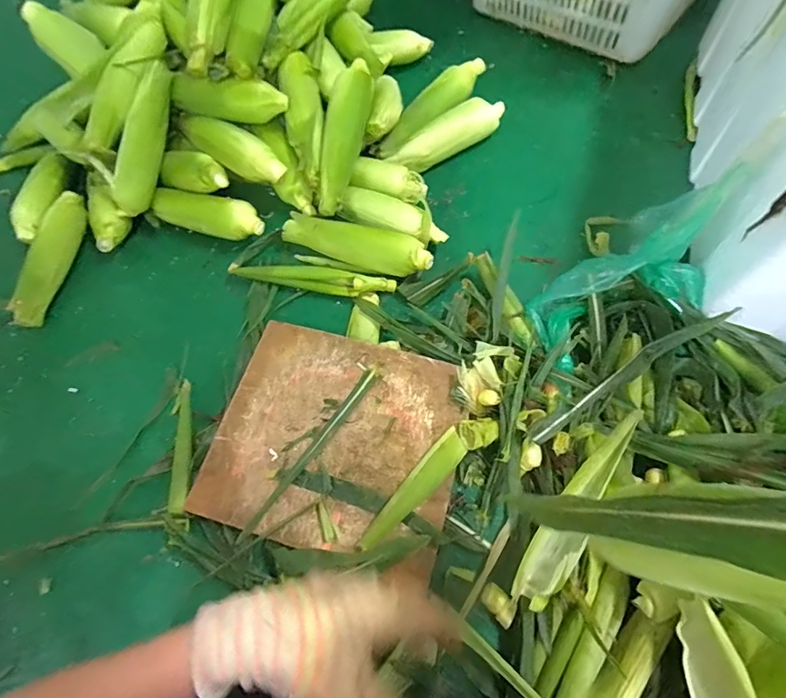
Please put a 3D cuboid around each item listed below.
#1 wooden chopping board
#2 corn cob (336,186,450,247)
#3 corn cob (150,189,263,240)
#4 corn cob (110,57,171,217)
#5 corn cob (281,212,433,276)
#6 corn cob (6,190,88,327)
[{"bbox_3d":[-0.069,0.112,0.529,0.289,0.034,0.256,15,68,8],"label":"wooden chopping board"},{"bbox_3d":[0.004,-0.198,0.638,0.168,0.040,0.057,23,72,15],"label":"corn cob"},{"bbox_3d":[-0.295,-0.208,0.678,0.198,0.055,0.057,15,69,11],"label":"corn cob"},{"bbox_3d":[-0.381,-0.315,0.647,0.042,0.048,0.224,30,108,13],"label":"corn cob"},{"bbox_3d":[-0.057,-0.152,0.614,0.226,0.046,0.055,17,70,12],"label":"corn cob"},{"bbox_3d":[-0.540,-0.151,0.675,0.058,0.058,0.240,-1,67,5],"label":"corn cob"}]

